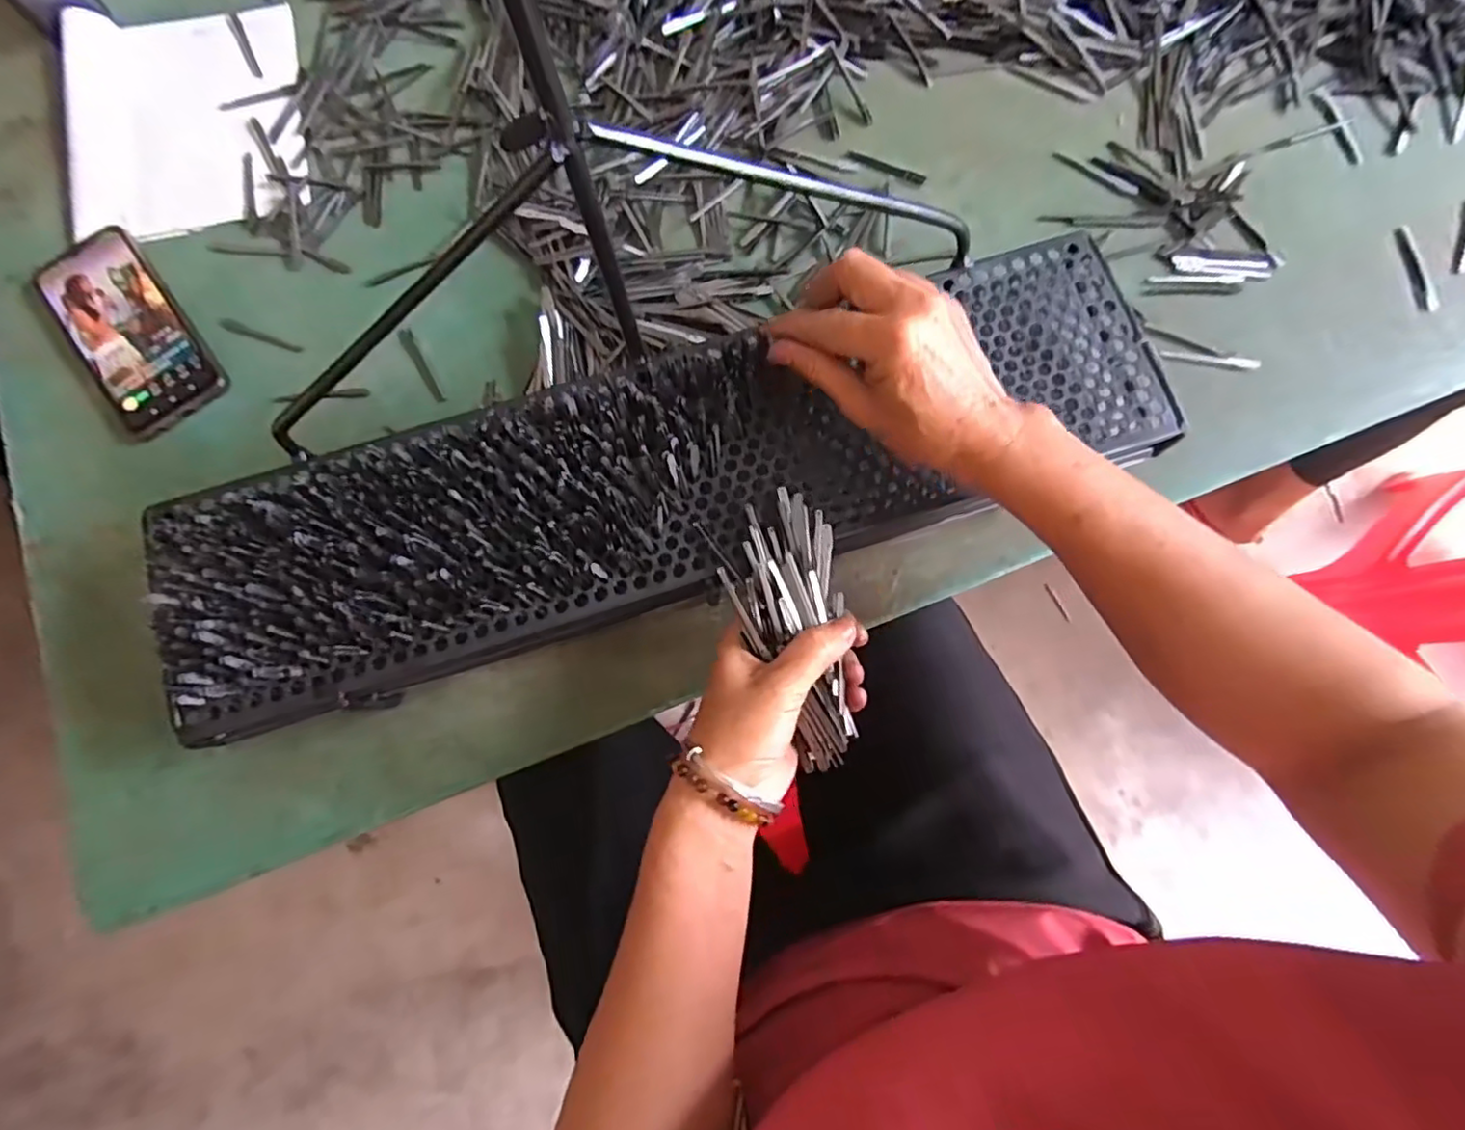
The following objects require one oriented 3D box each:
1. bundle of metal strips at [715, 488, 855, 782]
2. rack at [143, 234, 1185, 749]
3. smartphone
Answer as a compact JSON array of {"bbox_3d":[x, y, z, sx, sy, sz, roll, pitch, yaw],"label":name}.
[{"bbox_3d":[0.033,0.036,0.345,0.061,0.035,0.148,-10,82,-1],"label":"bundle of metal strips"},{"bbox_3d":[-0.035,-0.053,0.374,0.587,0.037,0.143,-18,79,-4],"label":"rack"},{"bbox_3d":[-0.443,-0.173,0.465,0.079,0.010,0.163,-35,81,-5],"label":"smartphone"}]

